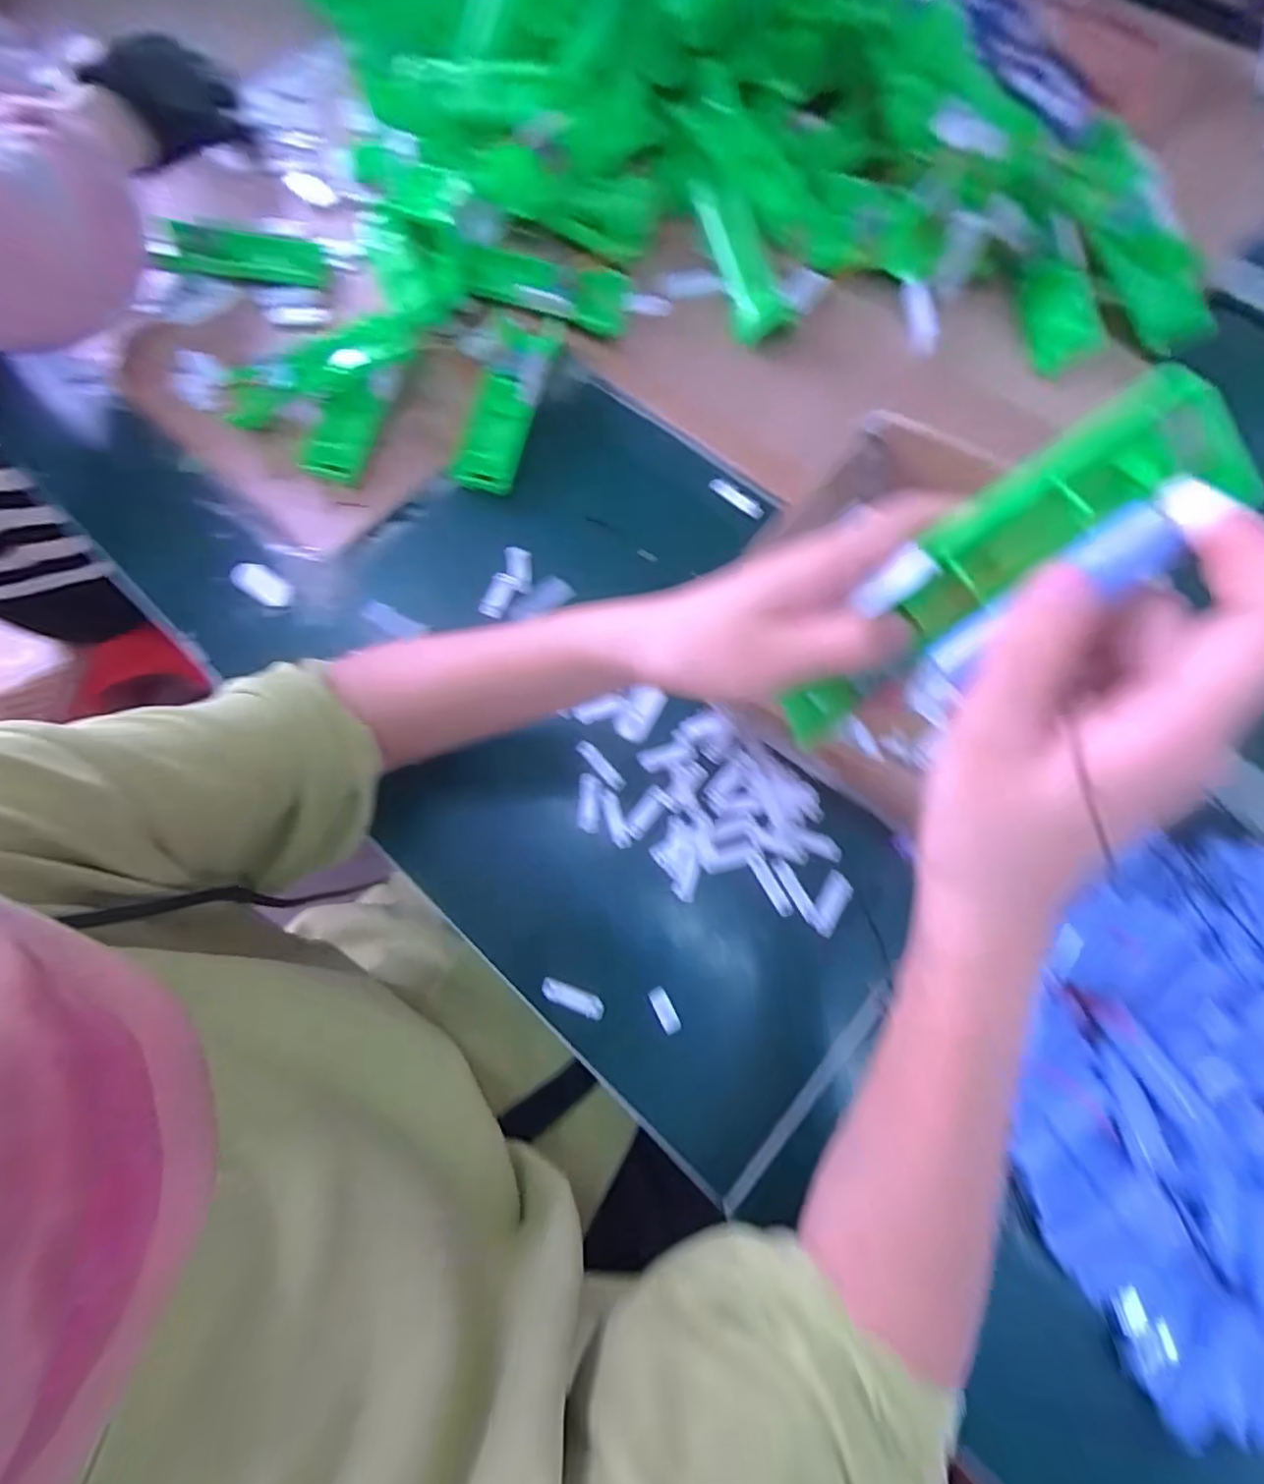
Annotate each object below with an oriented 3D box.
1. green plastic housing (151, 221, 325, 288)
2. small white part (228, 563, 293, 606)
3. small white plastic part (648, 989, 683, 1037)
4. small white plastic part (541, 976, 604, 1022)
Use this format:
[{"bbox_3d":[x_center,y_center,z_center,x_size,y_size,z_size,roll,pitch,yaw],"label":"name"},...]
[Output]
[{"bbox_3d":[-0.362,-0.451,0.543,0.157,0.017,0.049,10,73,5],"label":"green plastic housing"},{"bbox_3d":[-0.289,-0.124,0.461,0.051,0.006,0.023,28,75,10],"label":"small white part"},{"bbox_3d":[0.020,0.168,0.367,0.011,0.005,0.027,-26,74,-7],"label":"small white plastic part"},{"bbox_3d":[-0.037,0.161,0.369,0.041,0.004,0.013,19,74,7],"label":"small white plastic part"}]

